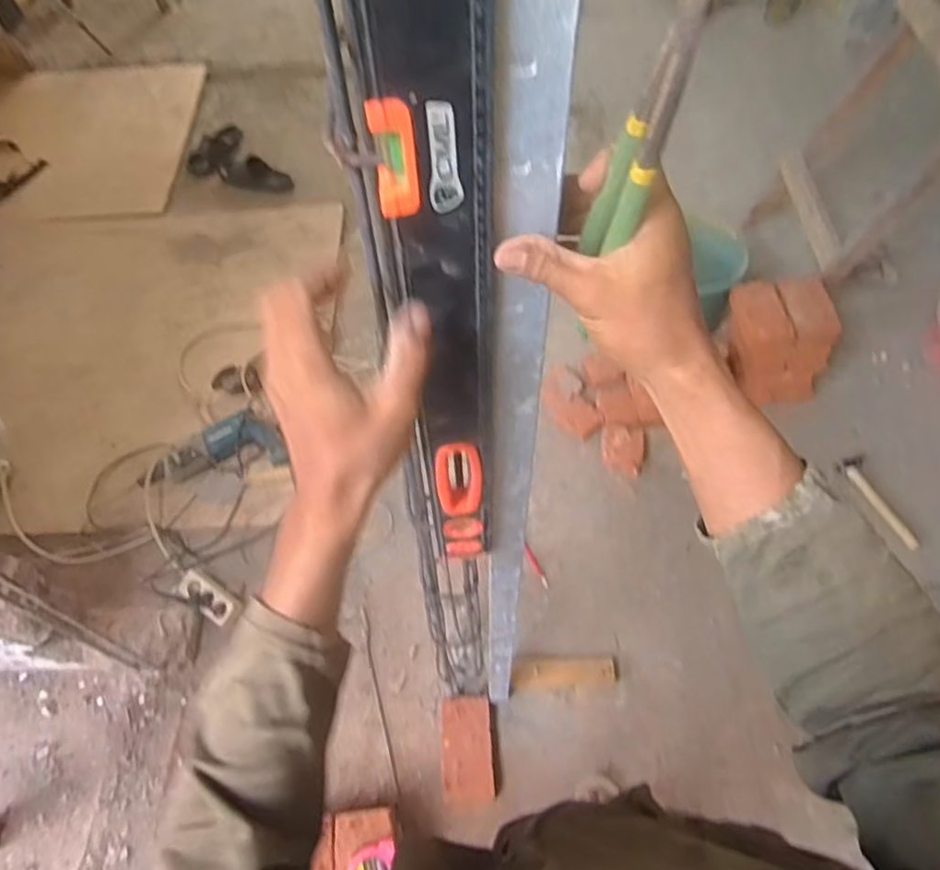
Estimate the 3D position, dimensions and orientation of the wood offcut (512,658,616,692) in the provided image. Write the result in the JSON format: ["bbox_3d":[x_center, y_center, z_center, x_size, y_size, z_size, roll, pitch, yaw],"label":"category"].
[{"bbox_3d":[0.204,0.516,1.427,0.222,0.028,0.058,-5,57,-1],"label":"wood offcut"}]

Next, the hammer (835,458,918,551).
[{"bbox_3d":[1.039,0.161,1.656,0.048,0.048,0.263,-21,59,-12],"label":"hammer"}]

